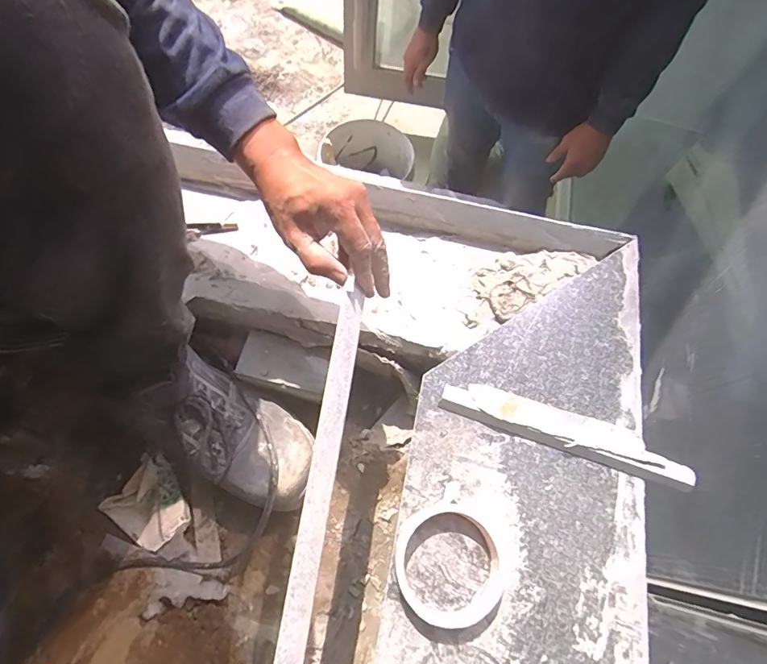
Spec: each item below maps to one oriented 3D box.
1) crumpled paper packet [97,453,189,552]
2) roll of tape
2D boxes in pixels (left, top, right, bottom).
[{"bbox_3d":[-0.268,0.198,0.515,0.092,0.020,0.081,37,70,10],"label":"crumpled paper packet"},{"bbox_3d":[0.055,0.190,0.363,0.091,0.023,0.083,2,68,-4],"label":"roll of tape"}]

